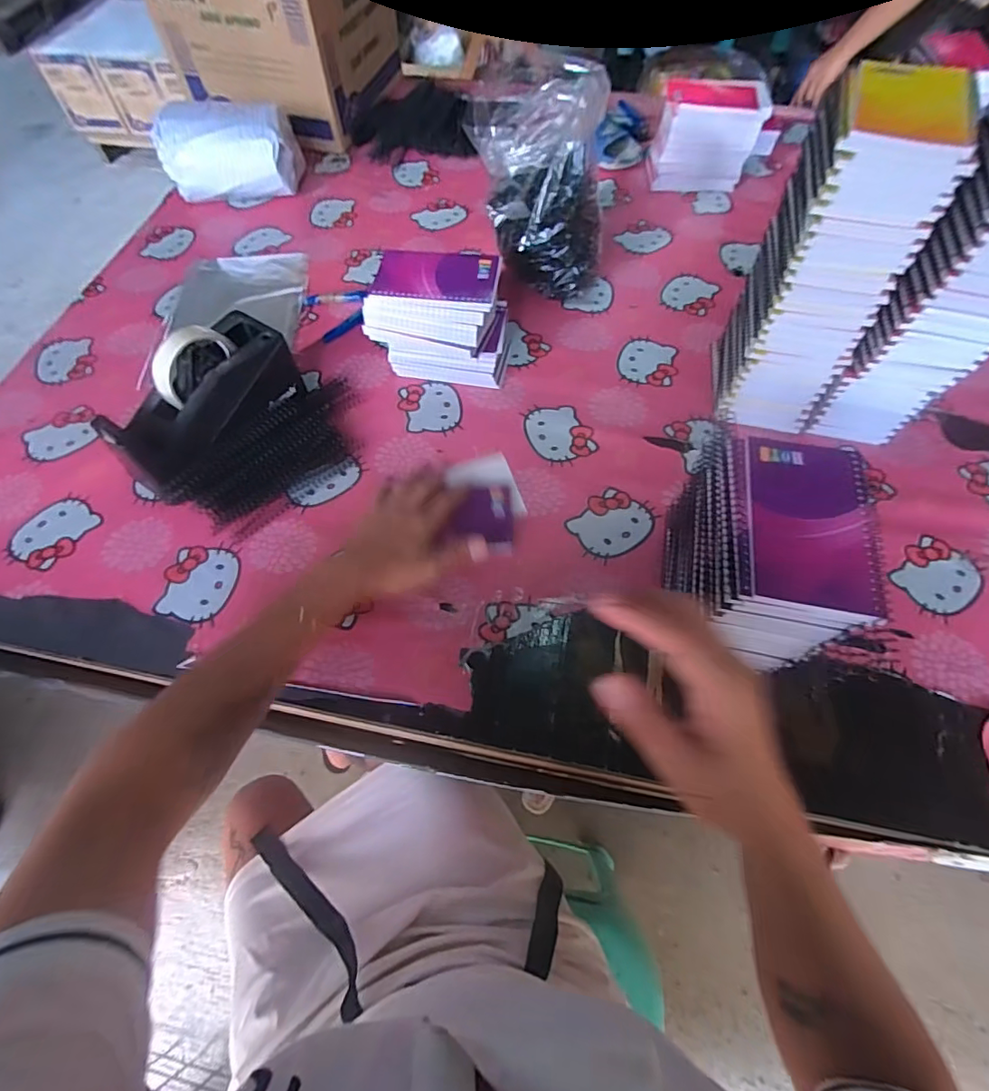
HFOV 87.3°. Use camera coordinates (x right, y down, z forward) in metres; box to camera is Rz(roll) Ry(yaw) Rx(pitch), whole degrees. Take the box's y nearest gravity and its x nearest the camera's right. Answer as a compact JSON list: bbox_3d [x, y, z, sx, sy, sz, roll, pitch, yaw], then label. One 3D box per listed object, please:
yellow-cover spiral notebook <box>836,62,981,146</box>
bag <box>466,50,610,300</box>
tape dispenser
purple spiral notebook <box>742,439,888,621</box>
[{"bbox_3d":[0.314,-0.339,0.393,0.090,0.007,0.128,21,63,12],"label":"yellow-cover spiral notebook"},{"bbox_3d":[0.055,-0.451,0.652,0.158,0.215,0.173,0,61,0],"label":"bag"},{"bbox_3d":[-0.300,-0.149,0.541,0.080,0.114,0.196,31,65,16],"label":"tape dispenser"},{"bbox_3d":[0.211,-0.016,0.348,0.078,0.012,0.127,9,61,6],"label":"purple spiral notebook"}]

